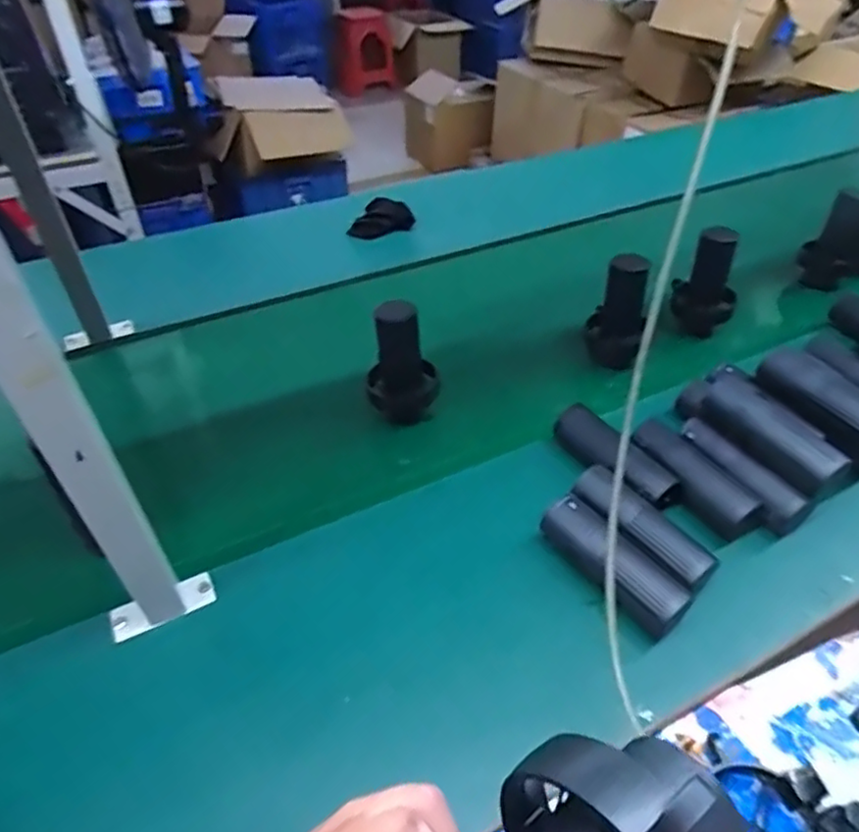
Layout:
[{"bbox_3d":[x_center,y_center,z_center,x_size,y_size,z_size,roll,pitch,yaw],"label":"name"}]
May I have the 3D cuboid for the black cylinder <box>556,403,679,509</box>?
[{"bbox_3d":[0.218,0.050,0.750,0.055,0.049,0.163,-25,48,-24],"label":"black cylinder"}]

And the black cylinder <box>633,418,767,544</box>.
[{"bbox_3d":[0.302,0.071,0.716,0.051,0.051,0.158,-25,48,-24],"label":"black cylinder"}]

